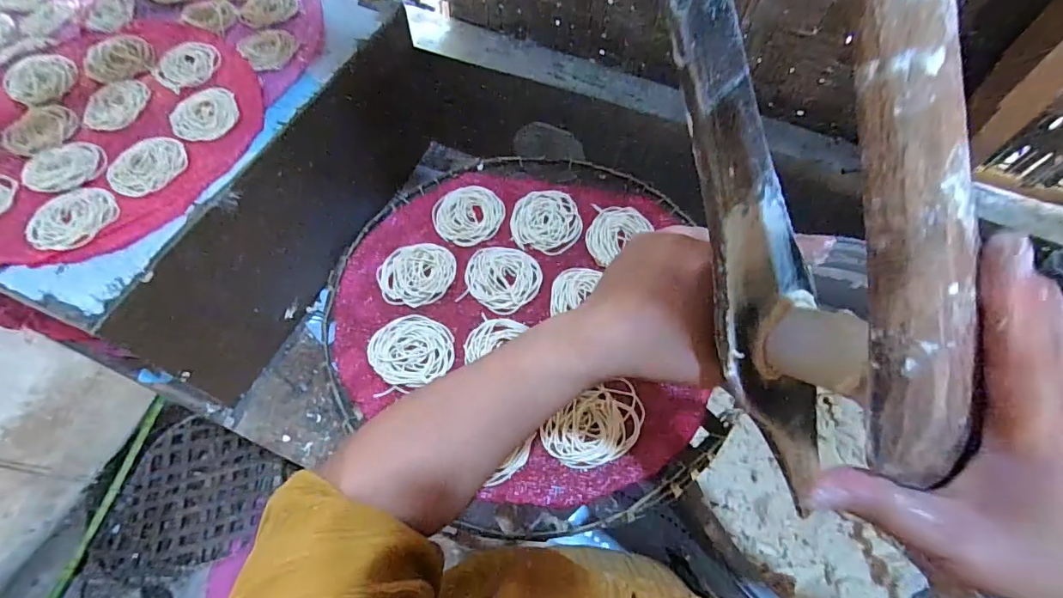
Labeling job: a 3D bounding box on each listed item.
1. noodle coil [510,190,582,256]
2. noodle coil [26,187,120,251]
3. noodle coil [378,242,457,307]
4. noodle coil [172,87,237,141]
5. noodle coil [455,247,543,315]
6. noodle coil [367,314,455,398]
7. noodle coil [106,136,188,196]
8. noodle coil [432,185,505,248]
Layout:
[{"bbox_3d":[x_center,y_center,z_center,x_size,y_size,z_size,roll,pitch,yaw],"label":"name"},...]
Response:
[{"bbox_3d":[0.016,-0.084,0.505,0.072,0.004,0.075,0,61,-1],"label":"noodle coil"},{"bbox_3d":[-0.438,-0.078,0.457,0.068,0.006,0.072,0,61,-1],"label":"noodle coil"},{"bbox_3d":[-0.113,-0.026,0.469,0.070,0.004,0.070,0,61,-1],"label":"noodle coil"},{"bbox_3d":[-0.358,-0.204,0.523,0.066,0.004,0.078,-20,64,-11],"label":"noodle coil"},{"bbox_3d":[-0.029,-0.020,0.472,0.073,0.005,0.069,0,61,-1],"label":"noodle coil"},{"bbox_3d":[-0.108,0.045,0.431,0.071,0.010,0.071,0,61,-1],"label":"noodle coil"},{"bbox_3d":[-0.394,-0.138,0.491,0.065,0.005,0.073,35,66,17],"label":"noodle coil"},{"bbox_3d":[-0.068,-0.090,0.506,0.075,0.004,0.074,0,61,-1],"label":"noodle coil"}]

